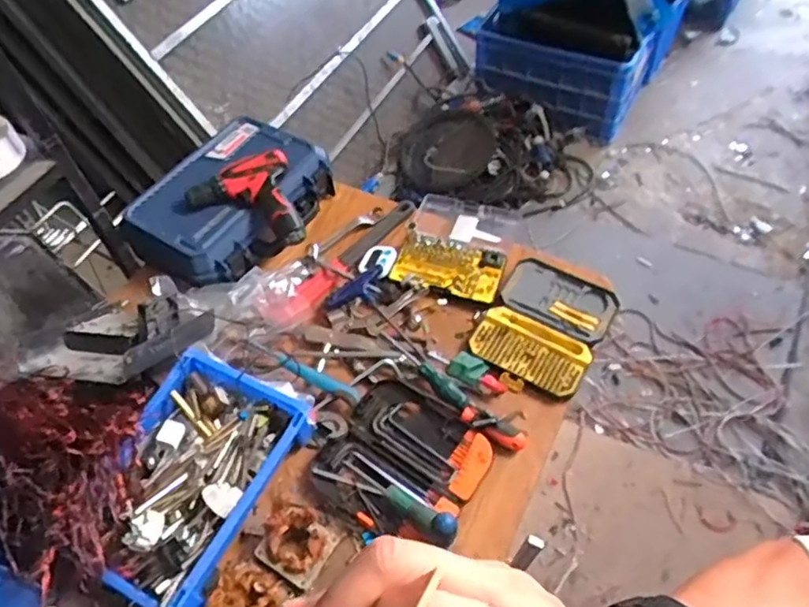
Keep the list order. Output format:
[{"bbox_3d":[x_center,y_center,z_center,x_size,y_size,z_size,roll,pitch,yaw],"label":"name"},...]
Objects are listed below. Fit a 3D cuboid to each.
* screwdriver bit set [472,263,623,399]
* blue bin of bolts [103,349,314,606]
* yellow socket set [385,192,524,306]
[{"bbox_3d":[0.231,0.033,1.033,0.181,0.030,0.252,24,59,21],"label":"screwdriver bit set"},{"bbox_3d":[-0.290,0.238,0.858,0.206,0.089,0.311,20,57,19],"label":"blue bin of bolts"},{"bbox_3d":[0.098,-0.118,1.141,0.188,0.021,0.233,11,55,13],"label":"yellow socket set"}]

